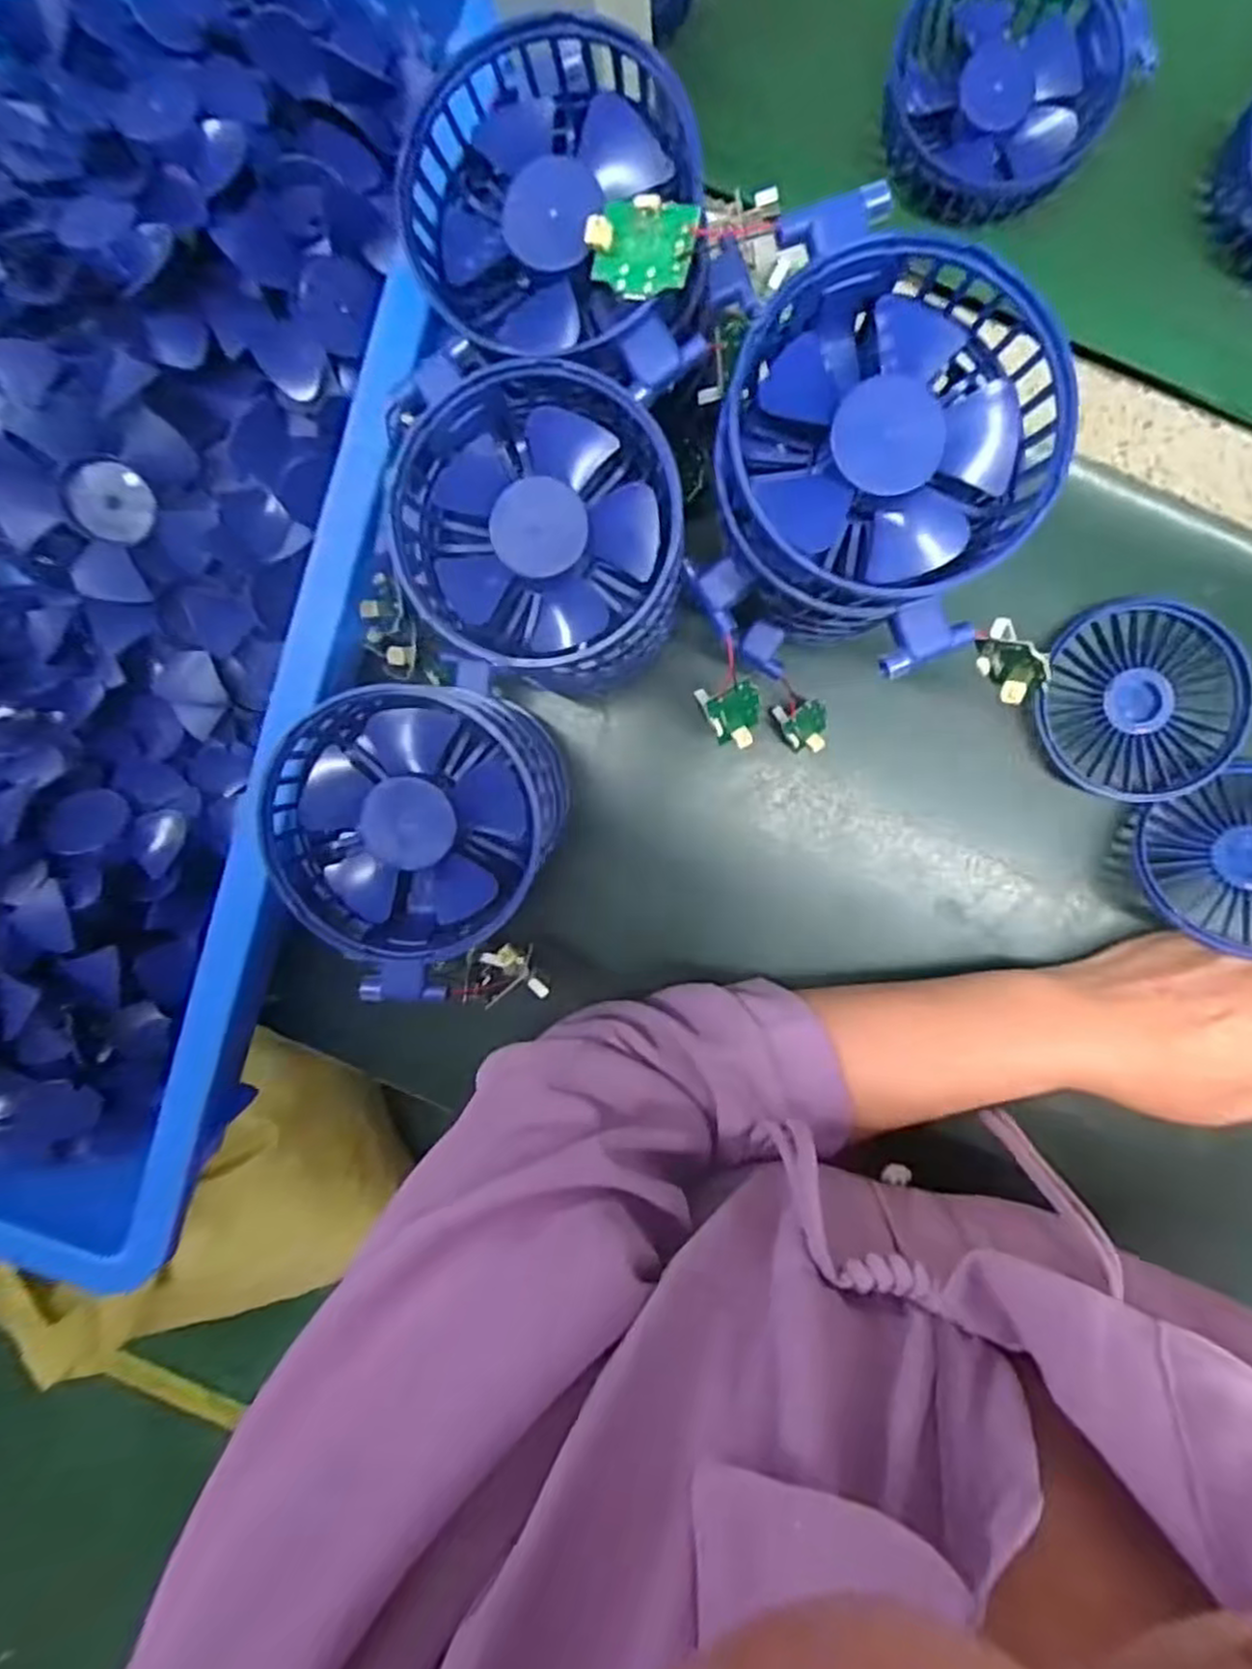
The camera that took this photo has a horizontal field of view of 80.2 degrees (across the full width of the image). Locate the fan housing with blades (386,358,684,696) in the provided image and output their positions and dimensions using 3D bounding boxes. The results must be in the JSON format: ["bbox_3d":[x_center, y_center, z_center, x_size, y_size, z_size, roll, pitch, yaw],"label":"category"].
[{"bbox_3d":[-0.029,-0.101,0.255,0.088,0.051,0.091,3,95,2],"label":"fan housing with blades"}]

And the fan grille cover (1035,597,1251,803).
[{"bbox_3d":[0.235,-0.061,0.342,0.085,0.018,0.088,16,95,1],"label":"fan grille cover"}]

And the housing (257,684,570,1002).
[{"bbox_3d":[-0.073,-0.005,0.263,0.100,0.047,0.093,-45,92,5],"label":"housing"}]

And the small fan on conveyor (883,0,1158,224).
[{"bbox_3d":[0.162,-0.315,0.314,0.102,0.036,0.089,-28,93,4],"label":"small fan on conveyor"}]

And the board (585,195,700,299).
[{"bbox_3d":[0.004,-0.166,0.211,0.031,0.005,0.023,10,111,20],"label":"board"}]

